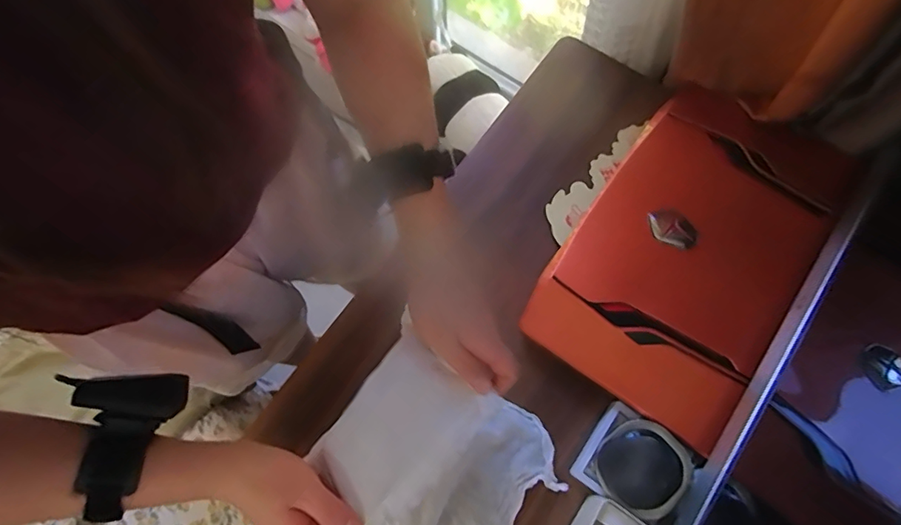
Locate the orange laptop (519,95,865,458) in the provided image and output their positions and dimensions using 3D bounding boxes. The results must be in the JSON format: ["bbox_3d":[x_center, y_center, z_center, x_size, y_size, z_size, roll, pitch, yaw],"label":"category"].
[{"bbox_3d":[0.266,-0.022,0.558,0.225,0.029,0.374,33,74,21],"label":"orange laptop"}]

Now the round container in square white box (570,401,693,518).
[{"bbox_3d":[0.180,0.194,0.476,0.086,0.060,0.084,35,77,11],"label":"round container in square white box"}]

